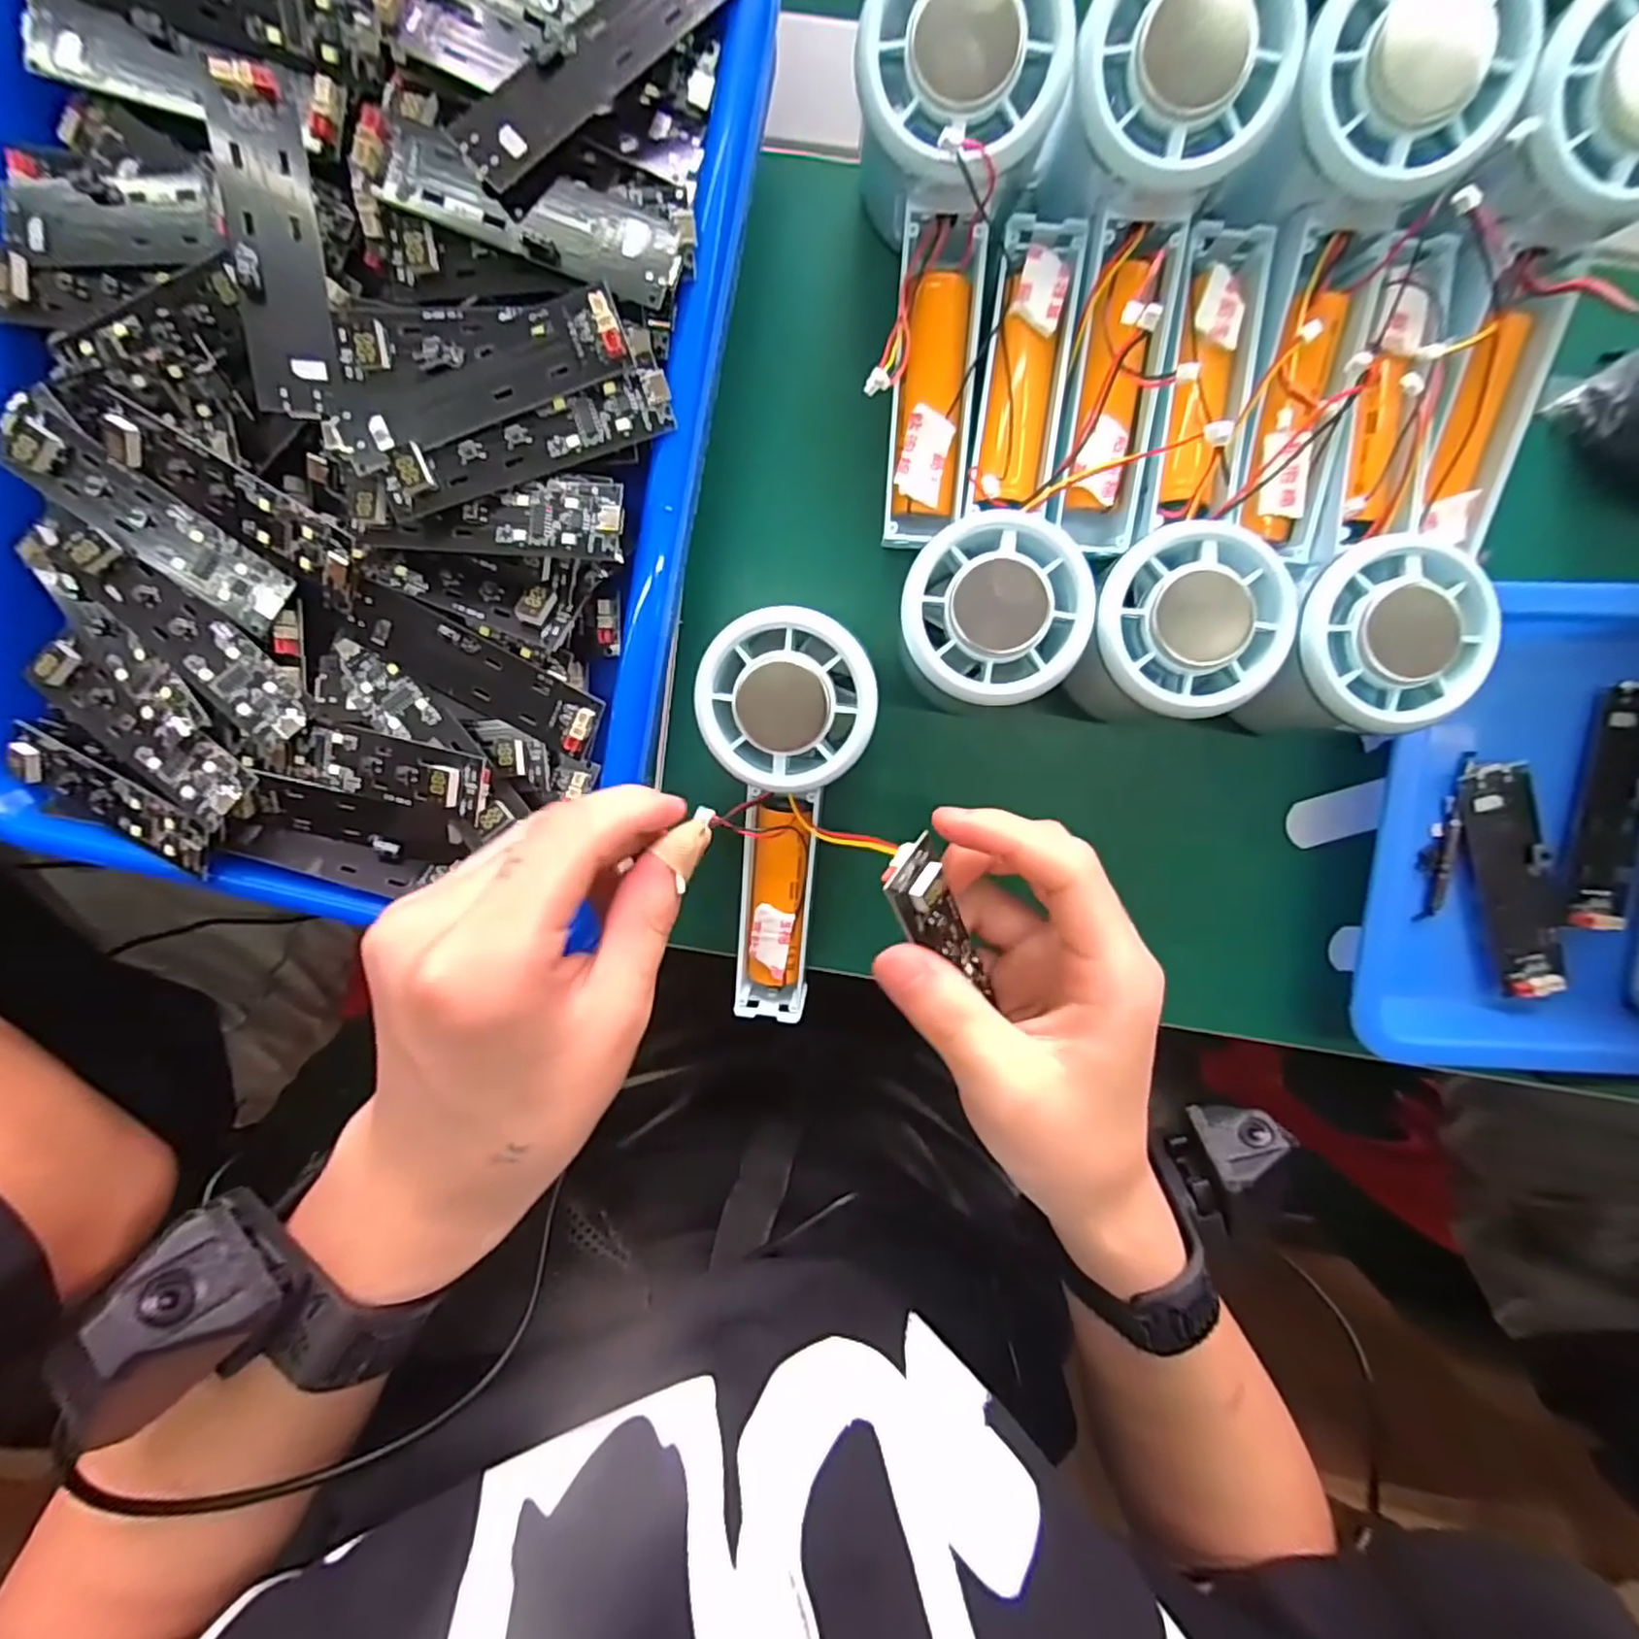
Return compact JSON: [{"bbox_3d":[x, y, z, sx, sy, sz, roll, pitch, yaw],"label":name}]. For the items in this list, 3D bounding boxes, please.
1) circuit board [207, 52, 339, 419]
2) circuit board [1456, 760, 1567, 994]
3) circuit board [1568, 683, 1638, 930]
[{"bbox_3d":[-0.163,-0.171,0.210,0.023,0.006,0.091,-8,100,-22],"label":"circuit board"},{"bbox_3d":[0.266,0.024,0.268,0.024,0.007,0.091,-18,97,5],"label":"circuit board"},{"bbox_3d":[0.300,-0.005,0.263,0.022,0.013,0.093,5,98,2],"label":"circuit board"}]

